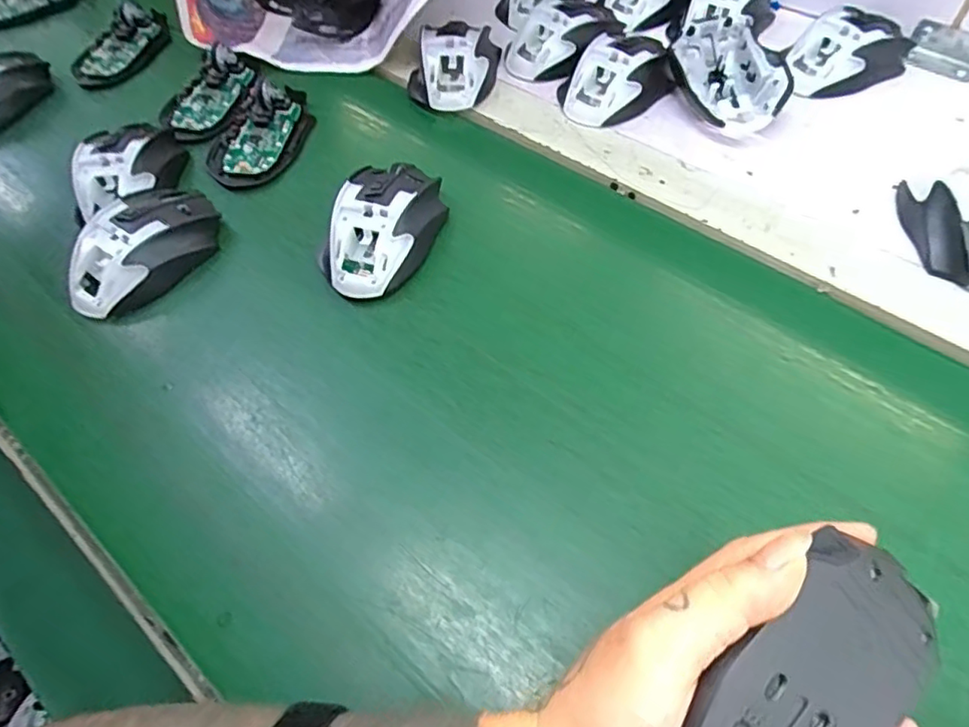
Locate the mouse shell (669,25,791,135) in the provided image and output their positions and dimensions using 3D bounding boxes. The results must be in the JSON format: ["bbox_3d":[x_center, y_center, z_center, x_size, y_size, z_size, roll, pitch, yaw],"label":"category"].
[{"bbox_3d":[0.194,-0.229,0.481,0.074,0.036,0.110,-10,58,-1],"label":"mouse shell"}]

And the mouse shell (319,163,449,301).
[{"bbox_3d":[-0.071,-0.098,0.422,0.066,0.042,0.110,10,62,17],"label":"mouse shell"}]

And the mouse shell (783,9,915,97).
[{"bbox_3d":[0.306,-0.263,0.496,0.114,0.033,0.065,-25,57,-4],"label":"mouse shell"}]

